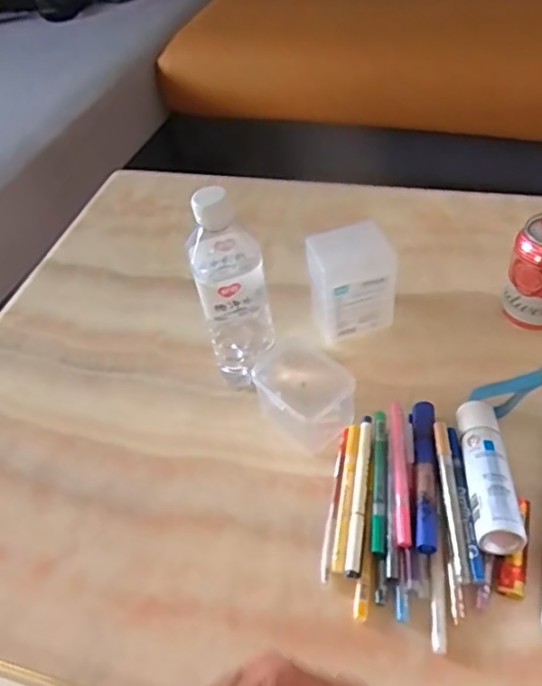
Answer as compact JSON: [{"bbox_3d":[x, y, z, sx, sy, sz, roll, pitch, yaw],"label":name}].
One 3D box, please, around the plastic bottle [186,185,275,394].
[{"bbox_3d":[-0.035,-0.045,0.548,0.059,0.210,0.066,-11,48,-1],"label":"plastic bottle"}]

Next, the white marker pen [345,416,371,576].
[{"bbox_3d":[0.074,0.123,0.497,0.012,0.016,0.142,3,49,12],"label":"white marker pen"}]

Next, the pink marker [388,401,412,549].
[{"bbox_3d":[0.106,0.104,0.496,0.015,0.010,0.128,0,48,9],"label":"pink marker"}]

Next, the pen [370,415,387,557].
[{"bbox_3d":[0.090,0.114,0.502,0.013,0.015,0.130,1,48,10],"label":"pen"}]

